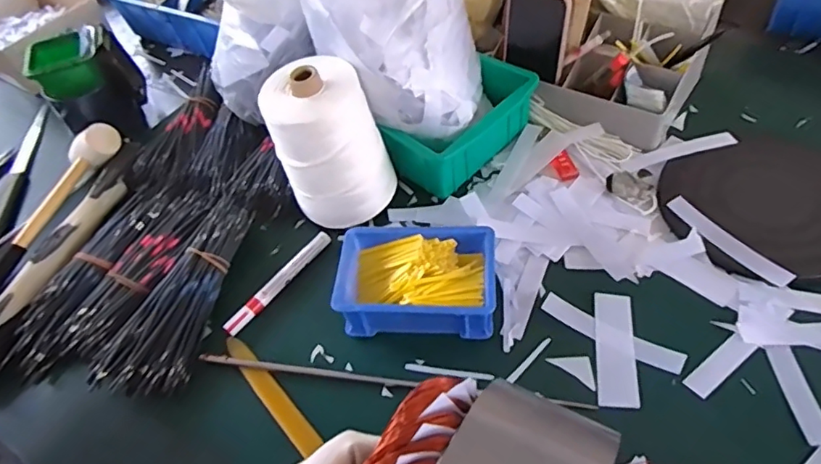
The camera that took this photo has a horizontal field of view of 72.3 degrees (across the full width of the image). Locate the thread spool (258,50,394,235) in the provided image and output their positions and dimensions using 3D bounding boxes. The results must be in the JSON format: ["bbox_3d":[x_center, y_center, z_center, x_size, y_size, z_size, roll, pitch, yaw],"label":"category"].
[{"bbox_3d":[-0.086,-0.093,0.578,0.100,0.143,0.099,-4,50,5],"label":"thread spool"}]

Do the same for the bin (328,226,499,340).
[{"bbox_3d":[0.007,0.047,0.547,0.147,0.049,0.104,-1,51,8],"label":"bin"}]

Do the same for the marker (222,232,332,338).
[{"bbox_3d":[-0.135,0.051,0.583,0.015,0.011,0.142,30,62,25],"label":"marker"}]

